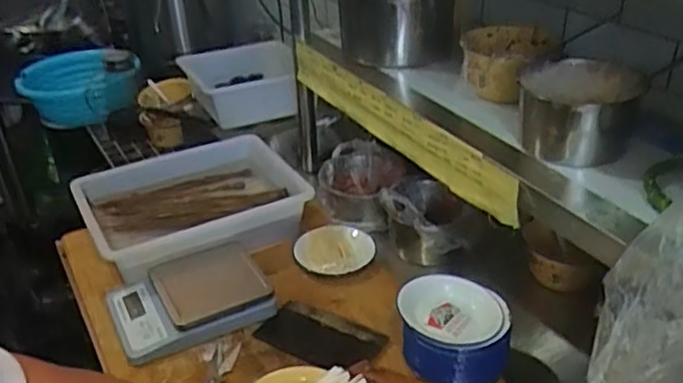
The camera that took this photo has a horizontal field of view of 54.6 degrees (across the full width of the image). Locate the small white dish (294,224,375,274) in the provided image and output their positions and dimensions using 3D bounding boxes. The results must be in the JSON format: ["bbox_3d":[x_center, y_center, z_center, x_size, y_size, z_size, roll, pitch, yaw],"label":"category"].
[{"bbox_3d":[-0.011,0.098,1.140,0.135,0.022,0.135,-1,31,1],"label":"small white dish"}]

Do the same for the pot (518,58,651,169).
[{"bbox_3d":[0.307,-0.111,0.867,0.142,0.098,0.148,6,32,13],"label":"pot"}]

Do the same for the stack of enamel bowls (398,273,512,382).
[{"bbox_3d":[0.146,0.185,0.879,0.140,0.089,0.133,-1,31,1],"label":"stack of enamel bowls"}]

